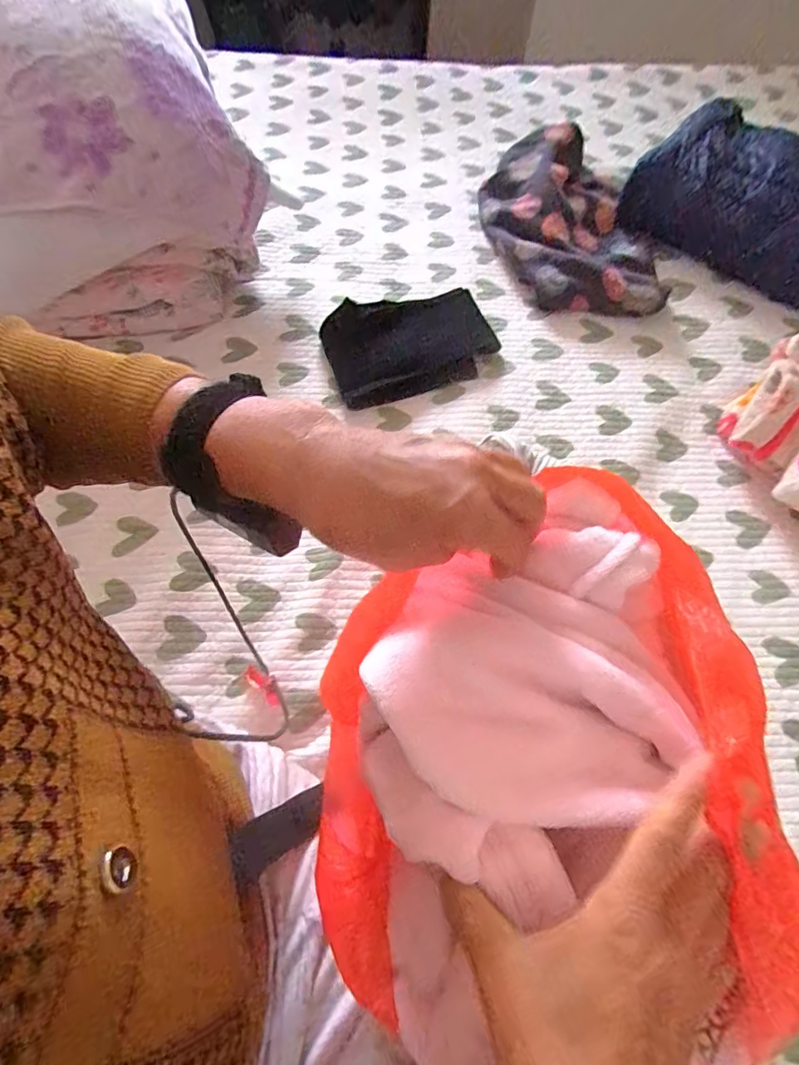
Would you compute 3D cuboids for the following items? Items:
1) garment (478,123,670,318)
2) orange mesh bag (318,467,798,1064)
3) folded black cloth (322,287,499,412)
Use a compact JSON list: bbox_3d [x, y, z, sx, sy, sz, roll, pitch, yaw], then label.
[{"bbox_3d":[0.286,-0.495,0.825,0.249,0.093,0.375,-14,65,-9],"label":"garment"},{"bbox_3d":[0.073,0.137,0.296,0.240,0.124,0.290,-9,64,-5],"label":"orange mesh bag"},{"bbox_3d":[0.018,-0.274,0.740,0.236,0.040,0.151,-16,65,-10],"label":"folded black cloth"}]

